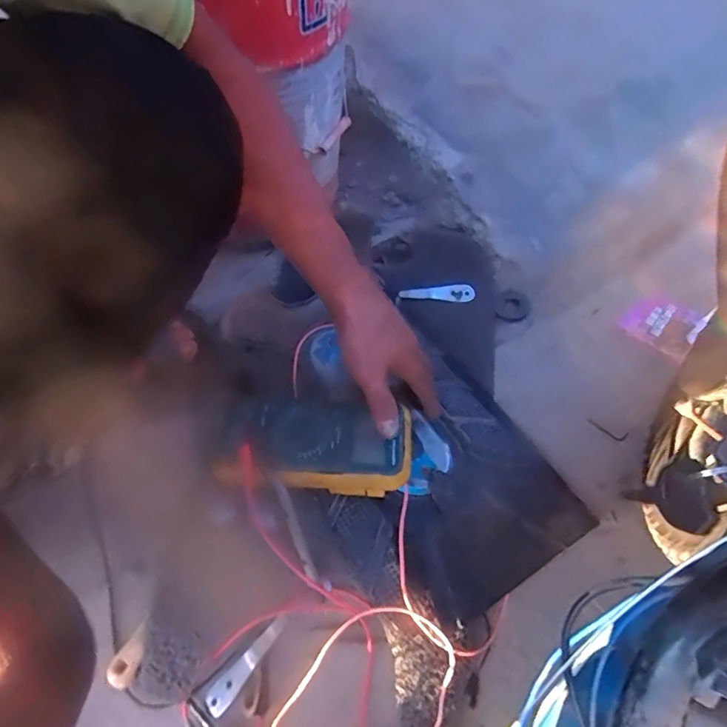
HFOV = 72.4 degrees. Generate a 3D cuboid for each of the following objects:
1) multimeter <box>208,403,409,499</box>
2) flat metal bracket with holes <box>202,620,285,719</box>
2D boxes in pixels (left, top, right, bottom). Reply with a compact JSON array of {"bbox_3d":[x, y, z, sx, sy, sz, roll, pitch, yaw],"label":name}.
[{"bbox_3d":[-0.048,0.081,0.496,0.190,0.054,0.095,3,61,14],"label":"multimeter"},{"bbox_3d":[-0.104,0.270,0.444,0.091,0.010,0.022,-41,68,-20],"label":"flat metal bracket with holes"}]

